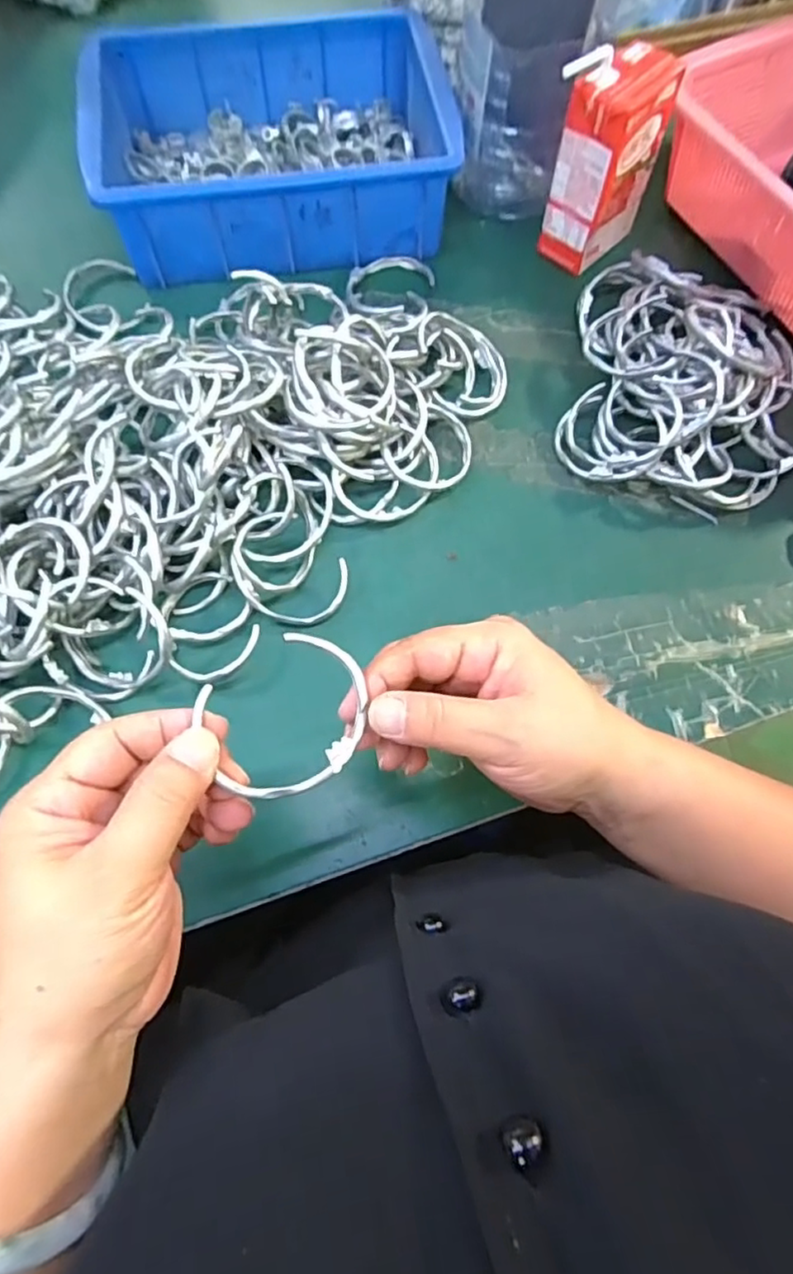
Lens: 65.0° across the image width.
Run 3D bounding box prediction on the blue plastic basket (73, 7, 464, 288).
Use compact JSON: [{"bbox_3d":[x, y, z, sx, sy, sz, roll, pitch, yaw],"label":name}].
[{"bbox_3d":[-0.090,-0.351,0.447,0.235,0.072,0.177,-13,70,-7],"label":"blue plastic basket"}]

